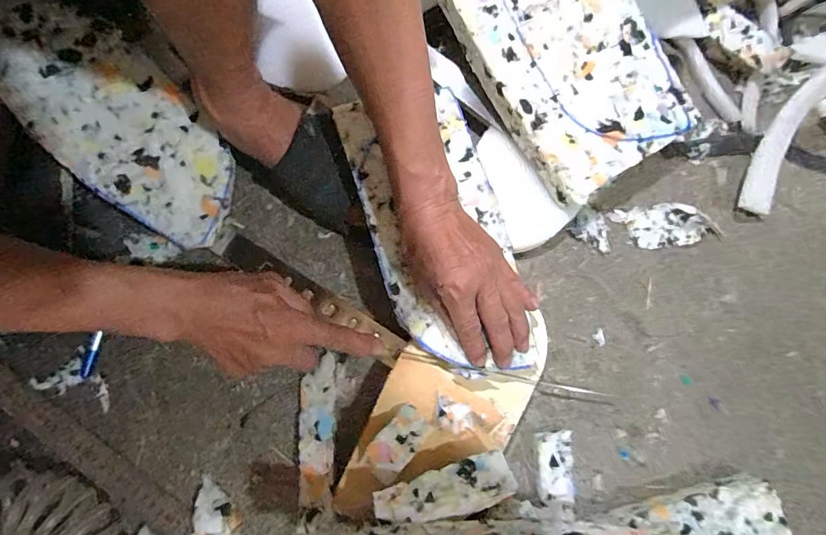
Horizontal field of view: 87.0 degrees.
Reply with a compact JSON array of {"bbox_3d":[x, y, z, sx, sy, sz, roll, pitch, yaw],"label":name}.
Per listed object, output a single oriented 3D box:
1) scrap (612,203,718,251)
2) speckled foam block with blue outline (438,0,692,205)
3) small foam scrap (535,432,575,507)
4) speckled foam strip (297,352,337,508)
[{"bbox_3d":[0.273,-0.046,0.466,0.108,0.013,0.047,-6,76,-3],"label":"scrap"},{"bbox_3d":[0.148,-0.221,0.423,0.167,0.032,0.271,-33,98,-5],"label":"speckled foam block with blue outline"},{"bbox_3d":[0.130,0.184,0.403,0.032,0.016,0.061,-2,76,-2],"label":"small foam scrap"},{"bbox_3d":[-0.091,0.149,0.406,0.033,0.017,0.127,-3,76,-2],"label":"speckled foam strip"}]

